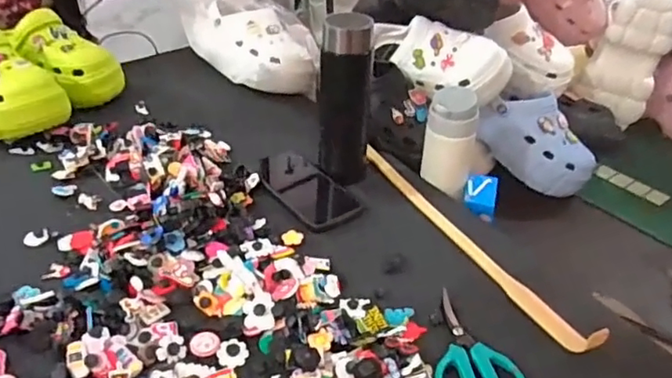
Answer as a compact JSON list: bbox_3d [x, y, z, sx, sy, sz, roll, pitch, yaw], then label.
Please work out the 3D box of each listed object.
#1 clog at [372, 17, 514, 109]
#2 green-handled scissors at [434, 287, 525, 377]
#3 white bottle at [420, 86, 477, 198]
[{"bbox_3d":[0.147,-0.203,0.872,0.227,0.086,0.099,24,39,27],"label":"clog"},{"bbox_3d":[0.121,0.150,0.520,0.084,0.006,0.145,-5,35,-11],"label":"green-handled scissors"},{"bbox_3d":[0.150,-0.063,0.747,0.066,0.130,0.051,19,37,21],"label":"white bottle"}]

